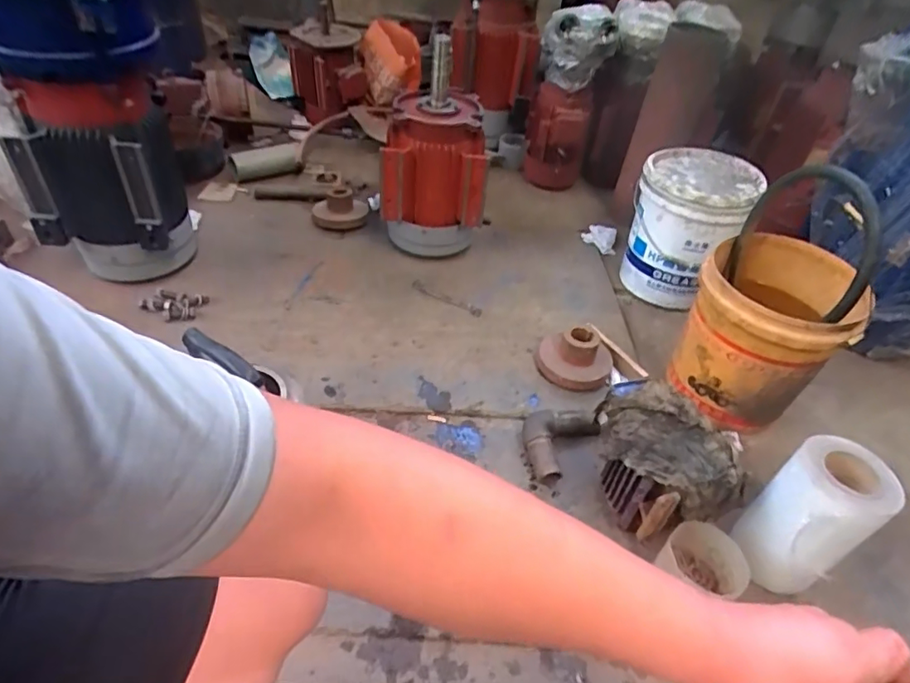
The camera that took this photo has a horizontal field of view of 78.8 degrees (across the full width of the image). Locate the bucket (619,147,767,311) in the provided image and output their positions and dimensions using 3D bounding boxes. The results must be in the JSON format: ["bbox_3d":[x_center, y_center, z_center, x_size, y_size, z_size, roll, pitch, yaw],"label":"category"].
[{"bbox_3d":[0.576,-0.284,1.412,0.254,0.328,0.254,4,43,-4],"label":"bucket"}]

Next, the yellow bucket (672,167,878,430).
[{"bbox_3d":[0.618,-0.083,1.069,0.258,0.492,0.266,4,43,-4],"label":"yellow bucket"}]

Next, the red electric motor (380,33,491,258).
[{"bbox_3d":[-0.055,-0.446,1.351,0.245,0.507,0.274,0,44,-8],"label":"red electric motor"}]

